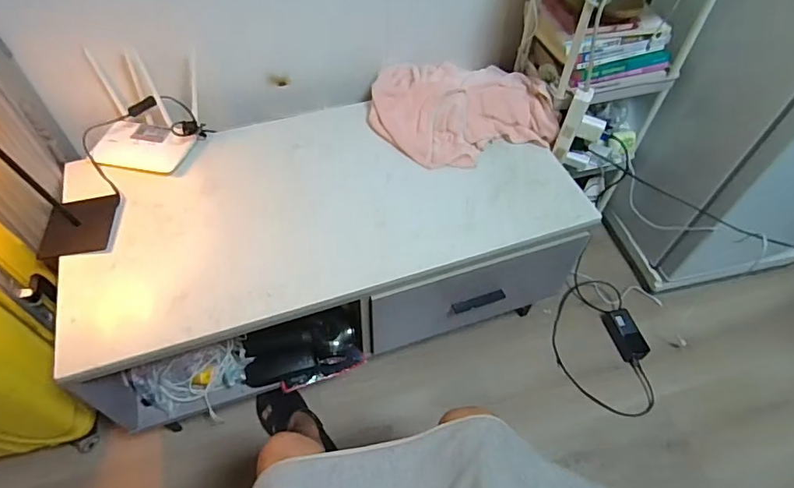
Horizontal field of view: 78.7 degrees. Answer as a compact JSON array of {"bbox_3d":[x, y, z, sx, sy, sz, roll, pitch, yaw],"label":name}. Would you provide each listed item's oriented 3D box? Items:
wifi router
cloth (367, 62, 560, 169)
[{"bbox_3d":[-0.522,-0.277,1.001,0.199,0.166,0.197,8,54,4],"label":"wifi router"},{"bbox_3d":[0.143,-0.303,1.110,0.388,0.097,0.271,-7,54,-7],"label":"cloth"}]

